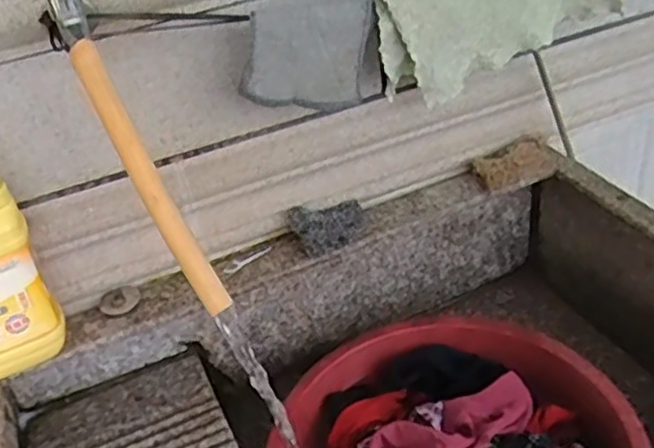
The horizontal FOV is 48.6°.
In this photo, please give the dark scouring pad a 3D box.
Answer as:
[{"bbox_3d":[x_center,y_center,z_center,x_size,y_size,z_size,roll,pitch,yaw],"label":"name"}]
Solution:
[{"bbox_3d":[0.005,-0.004,0.887,0.094,0.018,0.066,-25,77,-27],"label":"dark scouring pad"}]

